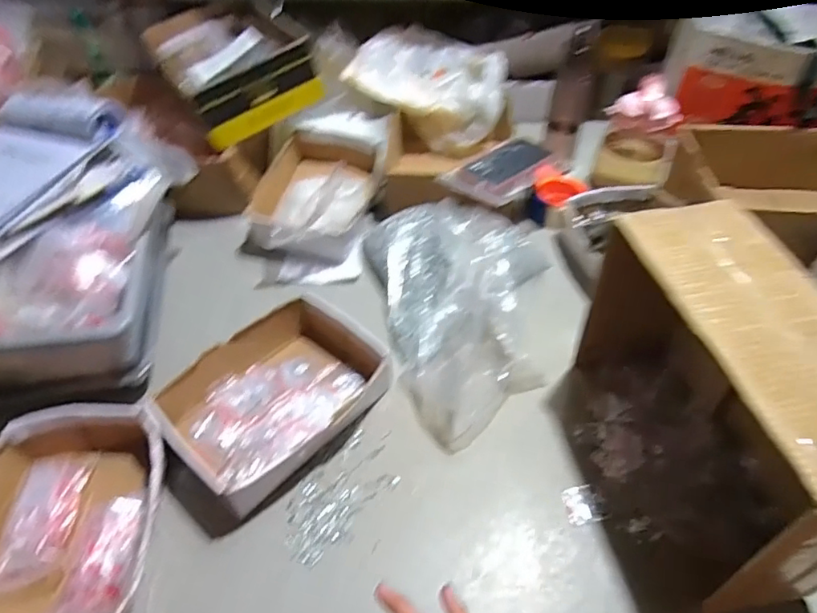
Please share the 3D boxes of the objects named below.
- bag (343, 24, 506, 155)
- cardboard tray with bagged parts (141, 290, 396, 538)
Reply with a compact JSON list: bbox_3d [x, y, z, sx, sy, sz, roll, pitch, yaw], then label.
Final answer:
[{"bbox_3d":[0.039,-0.424,1.058,0.282,0.146,0.185,4,47,4],"label":"bag"},{"bbox_3d":[-0.164,0.111,0.644,0.271,0.061,0.184,-36,56,-29],"label":"cardboard tray with bagged parts"}]

